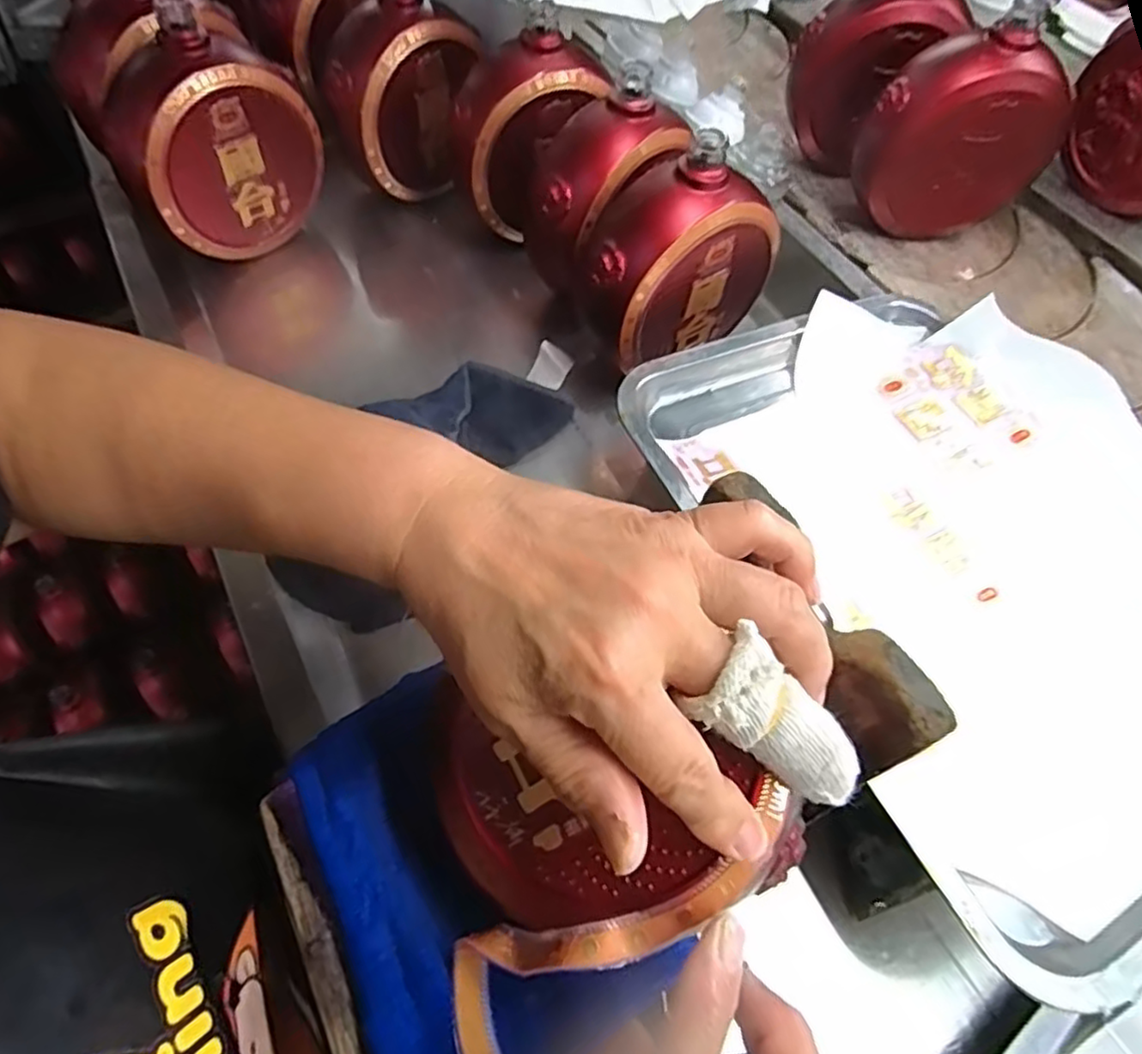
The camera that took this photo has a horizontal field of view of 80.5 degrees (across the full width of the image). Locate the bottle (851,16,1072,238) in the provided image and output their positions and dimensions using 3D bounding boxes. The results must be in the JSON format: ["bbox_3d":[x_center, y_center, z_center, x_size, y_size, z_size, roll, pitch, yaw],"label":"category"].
[{"bbox_3d":[0.279,-0.288,0.506,0.127,0.132,0.062,1,60,-2],"label":"bottle"}]

